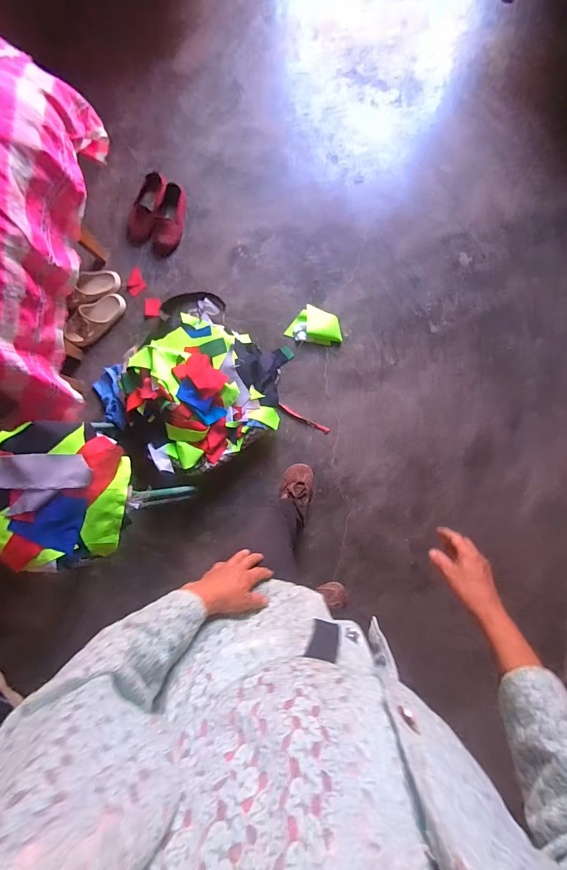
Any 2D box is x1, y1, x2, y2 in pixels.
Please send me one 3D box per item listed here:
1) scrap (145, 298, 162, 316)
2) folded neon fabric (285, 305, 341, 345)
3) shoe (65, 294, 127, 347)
[{"bbox_3d":[-0.412,-0.403,1.196,0.057,0.004,0.057,0,93,1],"label":"scrap"},{"bbox_3d":[0.102,-0.345,1.197,0.167,0.032,0.101,7,86,4],"label":"folded neon fabric"},{"bbox_3d":[-0.572,-0.355,1.153,0.200,0.057,0.078,-44,89,-3],"label":"shoe"}]

